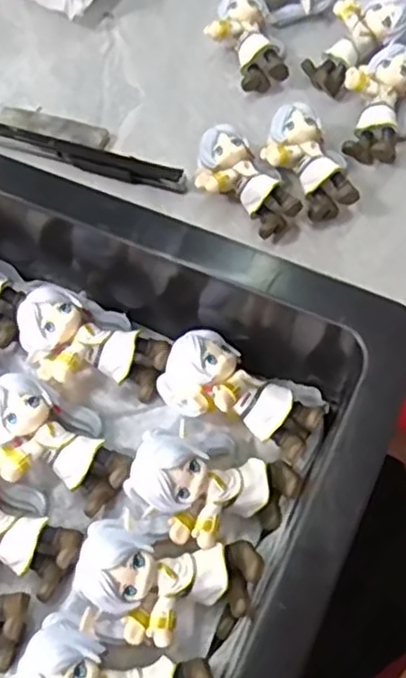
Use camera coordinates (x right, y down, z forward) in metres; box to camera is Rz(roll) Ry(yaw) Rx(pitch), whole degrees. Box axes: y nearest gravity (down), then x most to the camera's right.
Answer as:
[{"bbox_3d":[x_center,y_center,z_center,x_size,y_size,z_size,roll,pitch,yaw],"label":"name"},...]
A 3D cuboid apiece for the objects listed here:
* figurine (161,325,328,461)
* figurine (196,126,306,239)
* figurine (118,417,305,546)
[{"bbox_3d":[0.015,0.020,0.259,0.061,0.024,0.032,30,69,0],"label":"figurine"},{"bbox_3d":[0.021,-0.079,0.345,0.057,0.026,0.034,32,70,15],"label":"figurine"},{"bbox_3d":[0.003,0.053,0.247,0.055,0.034,0.042,24,68,12],"label":"figurine"}]

